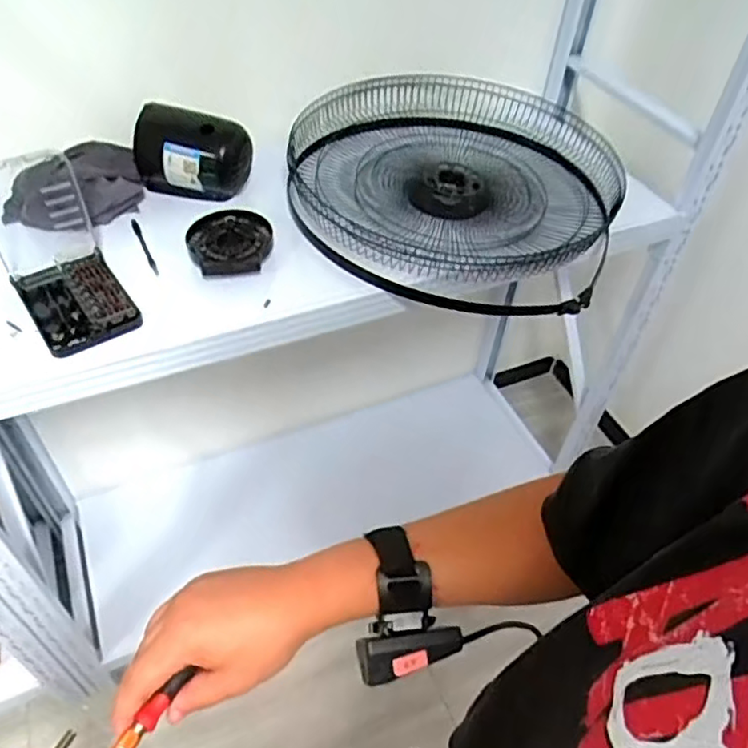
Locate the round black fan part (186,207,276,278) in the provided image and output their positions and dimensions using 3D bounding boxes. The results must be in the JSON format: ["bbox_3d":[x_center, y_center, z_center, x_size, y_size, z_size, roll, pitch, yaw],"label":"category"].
[{"bbox_3d":[-0.192,-0.176,0.851,0.111,0.032,0.114,2,47,-2],"label":"round black fan part"}]

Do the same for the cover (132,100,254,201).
[{"bbox_3d":[-0.263,-0.318,0.921,0.152,0.110,0.084,17,48,11],"label":"cover"}]

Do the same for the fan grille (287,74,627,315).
[{"bbox_3d":[0.114,-0.297,0.964,0.495,0.103,0.490,18,48,12],"label":"fan grille"}]

